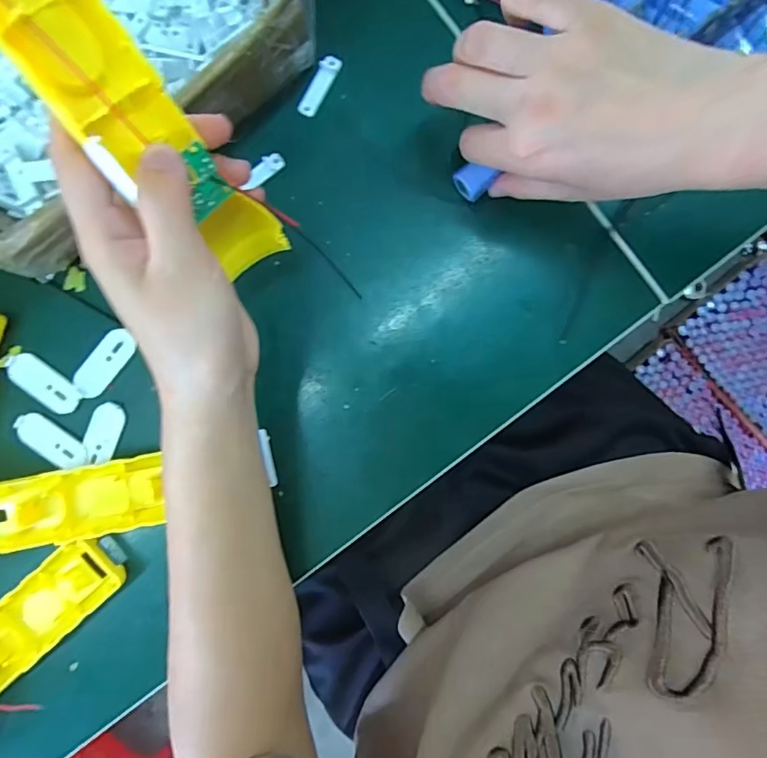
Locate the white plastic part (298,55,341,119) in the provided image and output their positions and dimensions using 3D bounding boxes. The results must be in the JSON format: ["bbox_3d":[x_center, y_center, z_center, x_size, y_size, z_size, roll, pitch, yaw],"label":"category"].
[{"bbox_3d":[-0.038,-0.177,0.312,0.011,0.004,0.039,30,92,1],"label":"white plastic part"}]

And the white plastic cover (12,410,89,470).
[{"bbox_3d":[-0.211,0.039,0.326,0.048,0.006,0.019,36,93,1],"label":"white plastic cover"}]

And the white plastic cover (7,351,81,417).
[{"bbox_3d":[-0.215,0.002,0.326,0.049,0.004,0.021,40,93,1],"label":"white plastic cover"}]

